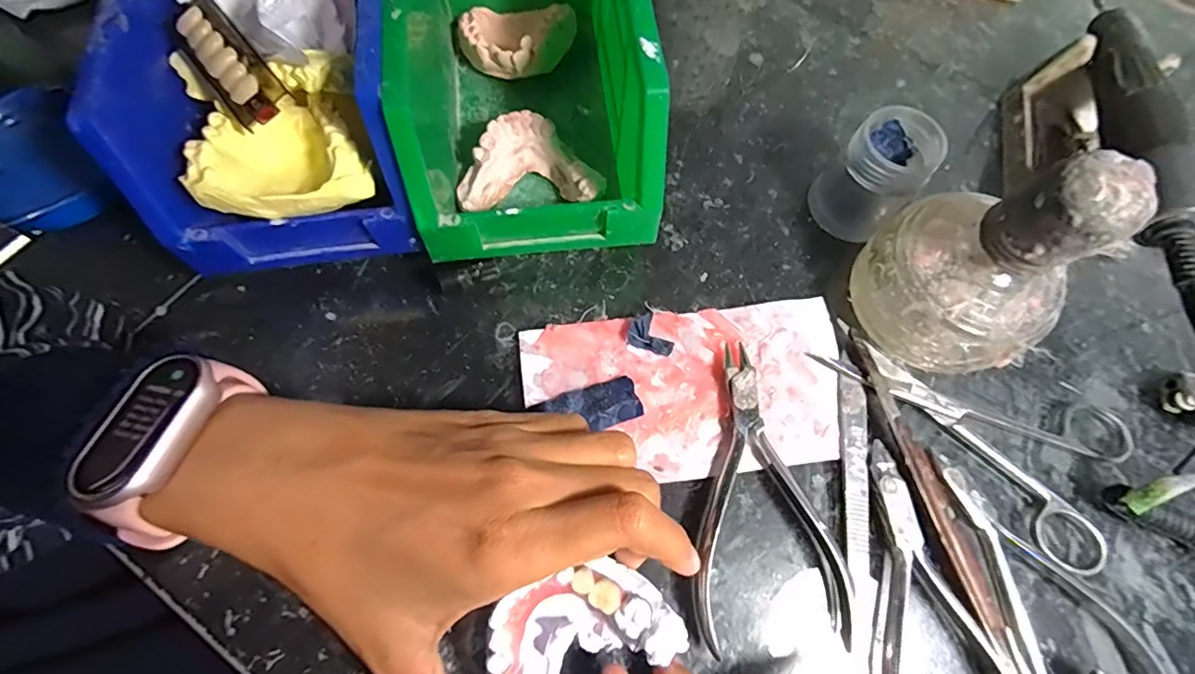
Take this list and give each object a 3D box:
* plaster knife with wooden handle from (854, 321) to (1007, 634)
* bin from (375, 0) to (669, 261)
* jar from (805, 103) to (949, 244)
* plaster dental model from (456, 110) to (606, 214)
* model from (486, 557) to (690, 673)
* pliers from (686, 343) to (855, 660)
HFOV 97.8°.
[{"bbox_3d":[0.137,0.057,0.221,0.013,0.007,0.125,-16,71,-8],"label":"plaster knife with wooden handle"},{"bbox_3d":[-0.033,-0.124,0.242,0.099,0.090,0.168,-5,70,-4],"label":"bin"},{"bbox_3d":[0.131,-0.076,0.251,0.039,0.050,0.043,42,74,12],"label":"jar"},{"bbox_3d":[-0.033,-0.082,0.255,0.066,0.027,0.044,-2,70,-3],"label":"plaster dental model"},{"bbox_3d":[-0.011,0.108,0.183,0.071,0.020,0.047,-37,75,-14],"label":"model"},{"bbox_3d":[0.064,0.063,0.216,0.062,0.011,0.115,-4,70,-4],"label":"pliers"}]

